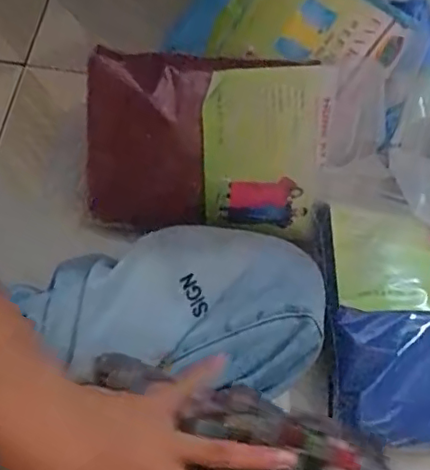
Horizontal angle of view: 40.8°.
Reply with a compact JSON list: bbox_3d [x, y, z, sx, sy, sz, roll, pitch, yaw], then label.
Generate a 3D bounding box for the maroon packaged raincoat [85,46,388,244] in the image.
[{"bbox_3d":[0.019,-0.090,0.595,0.296,0.054,0.175,5,105,7],"label":"maroon packaged raincoat"}]

